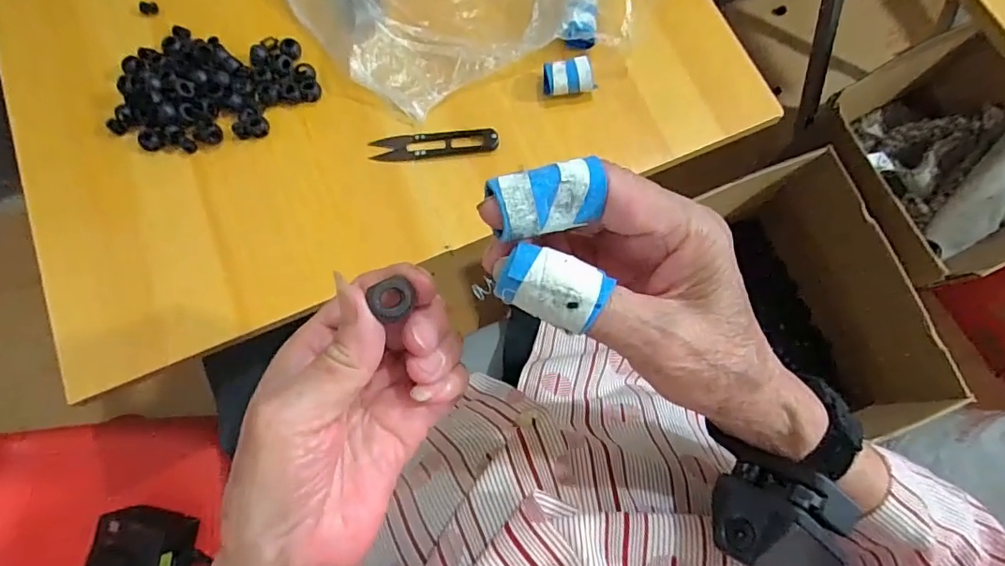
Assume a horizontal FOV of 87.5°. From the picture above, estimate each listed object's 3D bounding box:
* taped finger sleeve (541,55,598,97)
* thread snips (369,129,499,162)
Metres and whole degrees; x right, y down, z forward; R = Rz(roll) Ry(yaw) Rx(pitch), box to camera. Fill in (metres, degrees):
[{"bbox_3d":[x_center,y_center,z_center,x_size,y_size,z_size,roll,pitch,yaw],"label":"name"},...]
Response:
[{"bbox_3d":[0.054,-0.167,0.432,0.039,0.026,0.028,-11,75,-3],"label":"taped finger sleeve"},{"bbox_3d":[-0.055,-0.114,0.427,0.102,0.006,0.023,-5,75,-2],"label":"thread snips"}]

